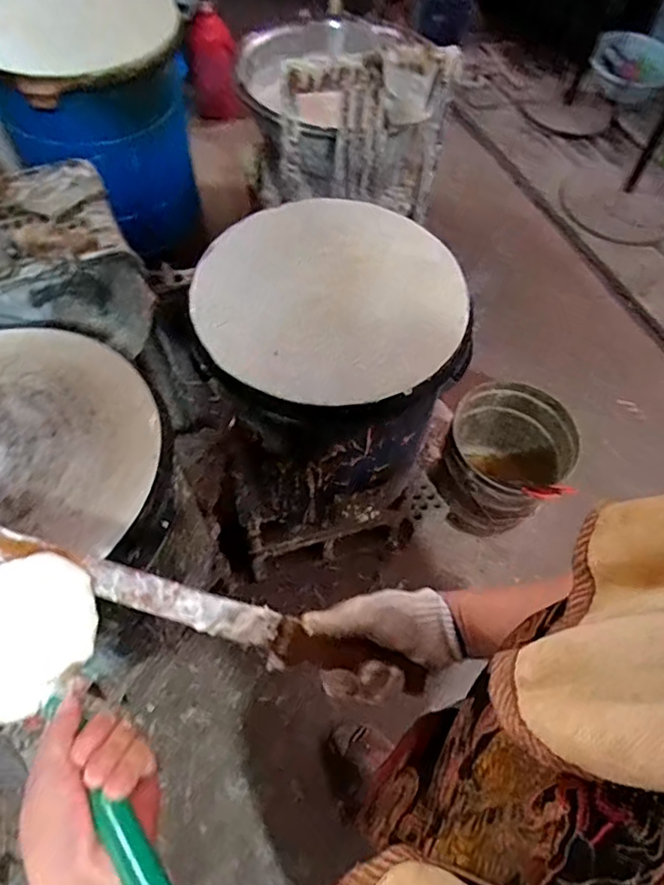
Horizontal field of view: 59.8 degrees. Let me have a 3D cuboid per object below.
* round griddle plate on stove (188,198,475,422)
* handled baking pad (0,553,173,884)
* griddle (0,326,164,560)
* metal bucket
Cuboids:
[{"bbox_3d":[-0.001,-0.193,0.797,0.367,0.060,0.334,2,60,-3],"label":"round griddle plate on stove"},{"bbox_3d":[-0.174,0.179,0.382,0.114,0.047,0.314,-41,44,-23],"label":"handled baking pad"},{"bbox_3d":[-0.403,0.008,0.678,0.375,0.046,0.356,2,60,-3],"label":"griddle"},{"bbox_3d":[0.383,0.044,1.342,0.258,0.276,0.275,2,60,-3],"label":"metal bucket"}]

